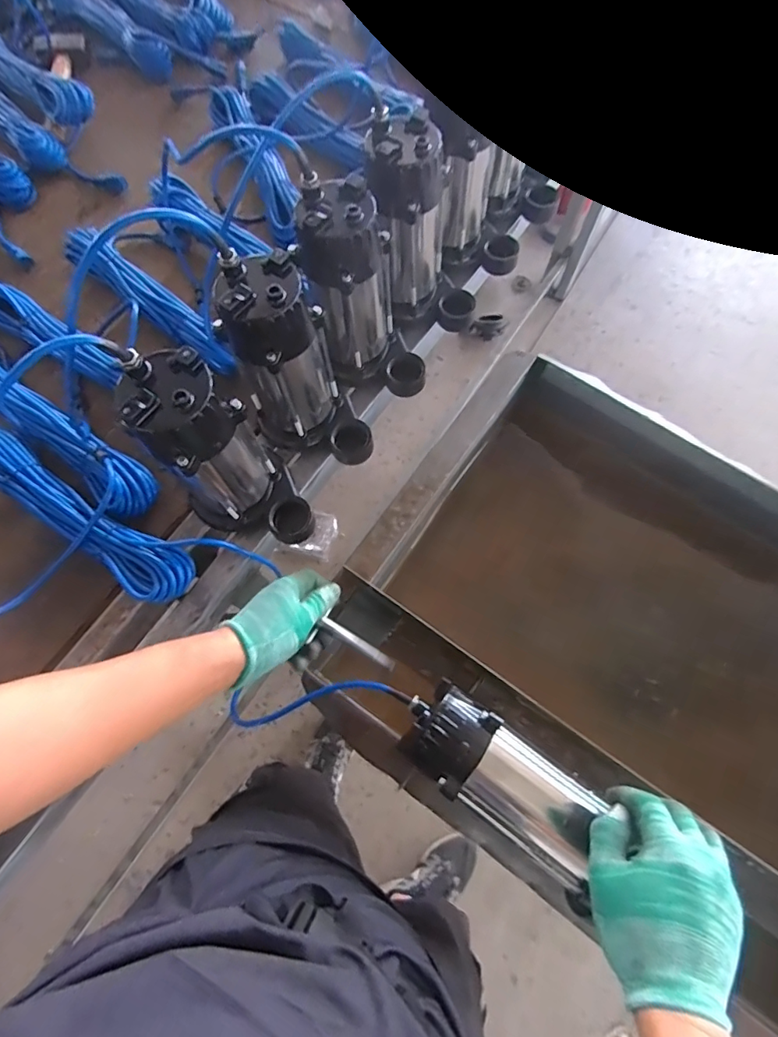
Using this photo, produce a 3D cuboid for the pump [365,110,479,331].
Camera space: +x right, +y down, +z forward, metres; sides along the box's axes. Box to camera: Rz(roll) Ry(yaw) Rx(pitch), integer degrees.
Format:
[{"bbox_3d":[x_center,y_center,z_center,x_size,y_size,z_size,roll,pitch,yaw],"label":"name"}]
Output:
[{"bbox_3d":[0.052,-0.362,0.623,0.158,0.217,0.096,8,70,3],"label":"pump"}]

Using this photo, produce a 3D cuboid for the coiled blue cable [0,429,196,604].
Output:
[{"bbox_3d":[-0.390,-0.004,0.611,0.340,0.061,0.071,31,73,11],"label":"coiled blue cable"}]

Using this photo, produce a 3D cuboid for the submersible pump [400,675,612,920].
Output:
[{"bbox_3d":[0.113,0.258,0.475,0.211,0.077,0.087,41,75,13],"label":"submersible pump"}]

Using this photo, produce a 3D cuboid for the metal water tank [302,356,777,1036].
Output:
[{"bbox_3d":[0.335,0.214,0.694,0.742,0.272,0.613,37,74,12],"label":"metal water tank"}]

